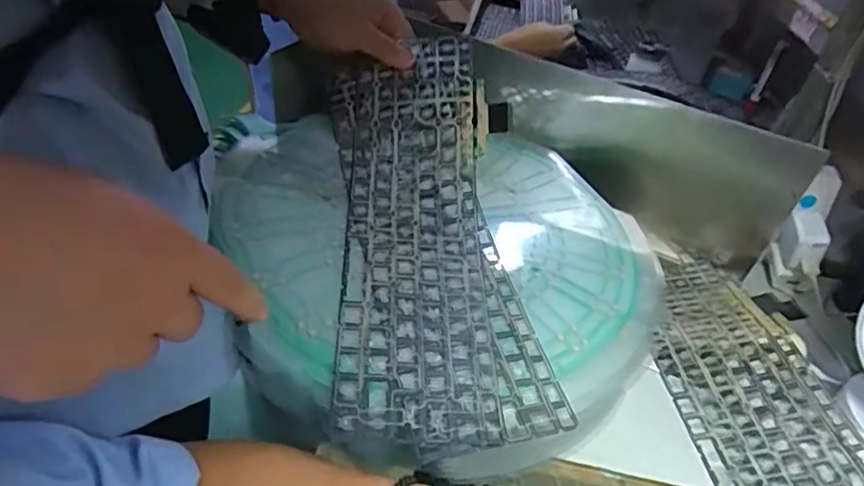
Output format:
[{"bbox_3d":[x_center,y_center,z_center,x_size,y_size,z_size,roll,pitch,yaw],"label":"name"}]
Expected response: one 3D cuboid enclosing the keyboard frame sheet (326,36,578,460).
[{"bbox_3d":[0.000,-0.014,0.435,0.141,0.052,0.334,-2,56,-10],"label":"keyboard frame sheet"}]

